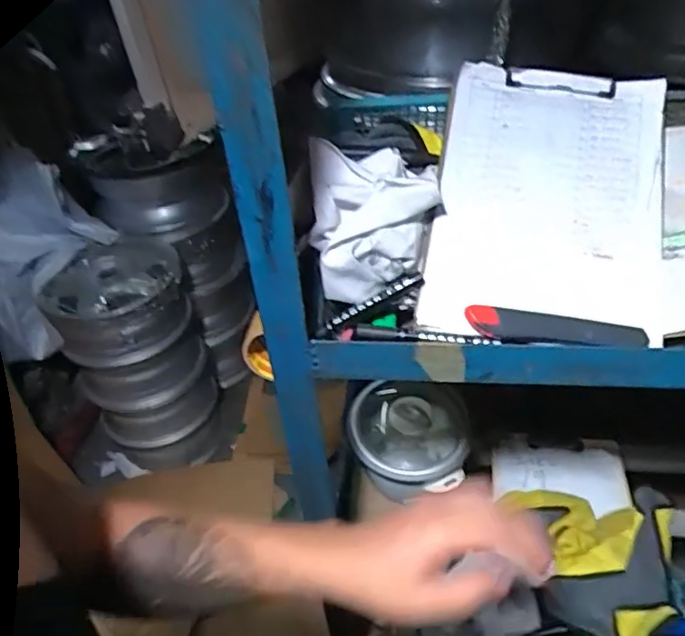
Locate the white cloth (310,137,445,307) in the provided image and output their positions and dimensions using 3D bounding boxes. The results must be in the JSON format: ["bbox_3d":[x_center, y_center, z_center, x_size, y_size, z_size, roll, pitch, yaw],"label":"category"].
[{"bbox_3d":[0.030,-0.099,0.569,0.125,0.101,0.126,-1,41,5],"label":"white cloth"}]

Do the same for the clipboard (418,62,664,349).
[{"bbox_3d":[0.203,-0.118,0.556,0.213,0.019,0.288,9,73,6],"label":"clipboard"}]

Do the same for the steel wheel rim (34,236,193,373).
[{"bbox_3d":[-0.660,-0.063,1.660,0.381,0.178,0.414,-15,41,-11],"label":"steel wheel rim"}]

